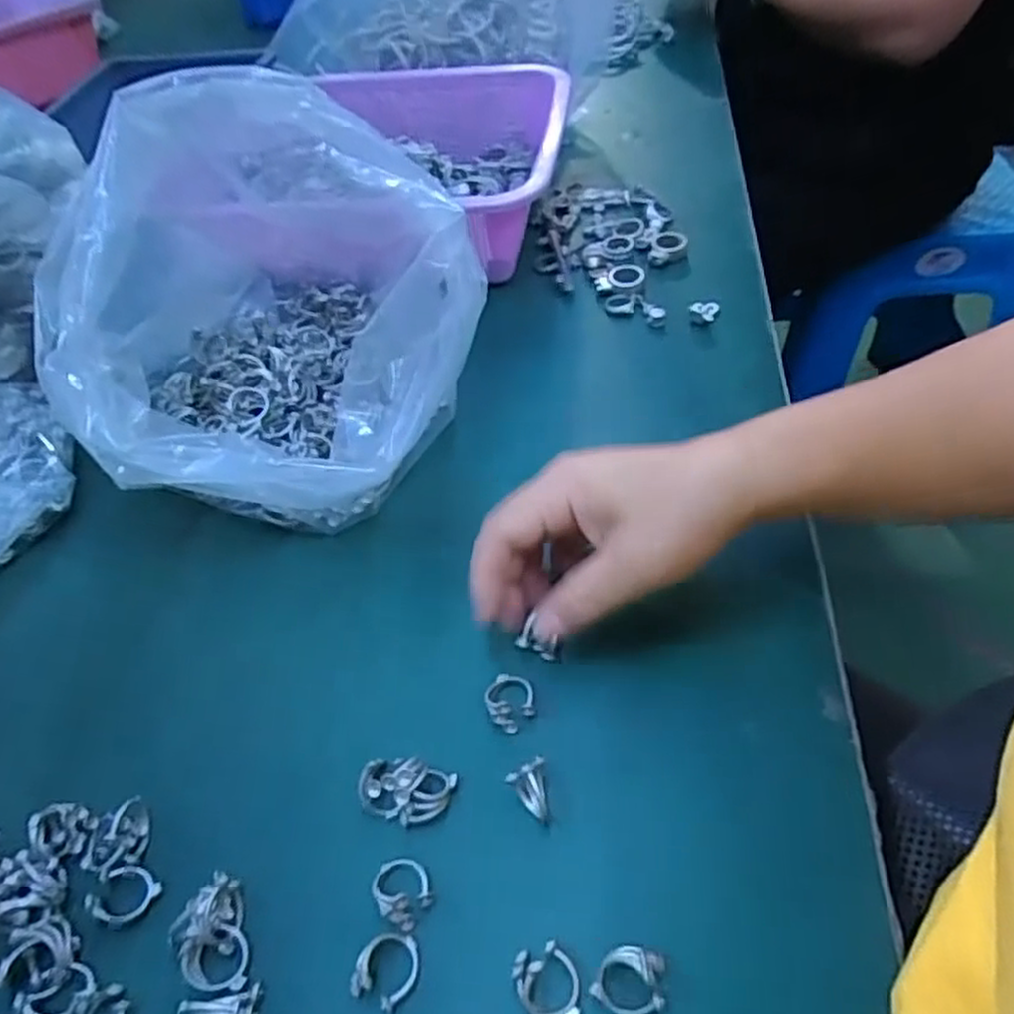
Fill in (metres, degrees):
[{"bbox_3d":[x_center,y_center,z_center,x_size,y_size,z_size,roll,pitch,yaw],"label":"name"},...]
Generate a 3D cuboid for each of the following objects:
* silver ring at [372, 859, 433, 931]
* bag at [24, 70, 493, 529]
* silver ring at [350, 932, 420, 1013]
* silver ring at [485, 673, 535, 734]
[{"bbox_3d":[-0.039,0.144,0.286,0.021,0.012,0.025,-31,53,-19],"label":"silver ring"},{"bbox_3d":[-0.116,-0.109,0.396,0.195,0.189,0.203,-13,48,-5],"label":"bag"},{"bbox_3d":[-0.043,0.164,0.271,0.021,0.007,0.024,17,54,20],"label":"silver ring"},{"bbox_3d":[0.001,0.083,0.333,0.022,0.009,0.023,-3,49,4],"label":"silver ring"}]

